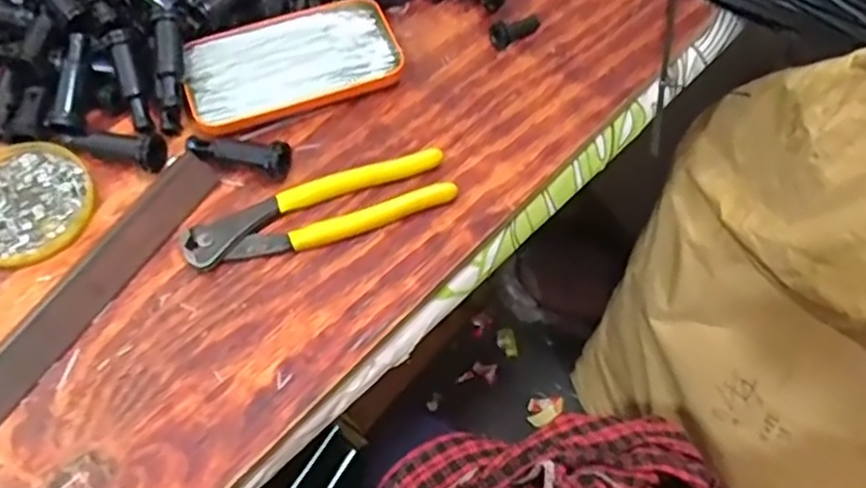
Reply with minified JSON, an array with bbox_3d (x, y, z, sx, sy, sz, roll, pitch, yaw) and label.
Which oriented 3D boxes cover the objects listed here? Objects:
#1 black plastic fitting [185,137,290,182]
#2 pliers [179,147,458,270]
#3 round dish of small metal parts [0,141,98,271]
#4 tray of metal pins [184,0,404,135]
[{"bbox_3d":[-0.126,-0.060,0.464,0.066,0.020,0.022,13,62,5],"label":"black plastic fitting"},{"bbox_3d":[-0.069,-0.020,0.448,0.164,0.012,0.041,-15,64,-10],"label":"pliers"},{"bbox_3d":[-0.257,-0.027,0.455,0.082,0.008,0.091,-34,68,-18],"label":"round dish of small metal parts"},{"bbox_3d":[-0.098,-0.127,0.504,0.142,0.018,0.081,-19,64,-12],"label":"tray of metal pins"}]

